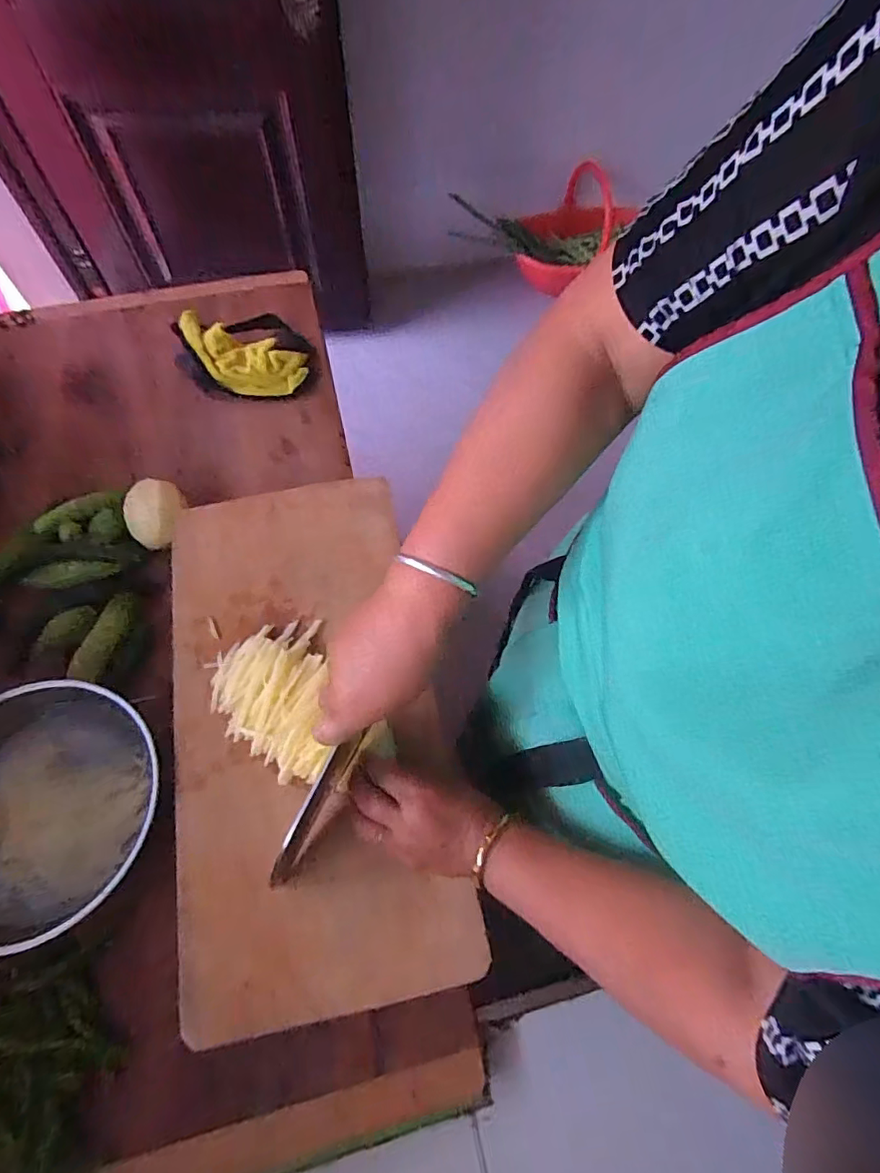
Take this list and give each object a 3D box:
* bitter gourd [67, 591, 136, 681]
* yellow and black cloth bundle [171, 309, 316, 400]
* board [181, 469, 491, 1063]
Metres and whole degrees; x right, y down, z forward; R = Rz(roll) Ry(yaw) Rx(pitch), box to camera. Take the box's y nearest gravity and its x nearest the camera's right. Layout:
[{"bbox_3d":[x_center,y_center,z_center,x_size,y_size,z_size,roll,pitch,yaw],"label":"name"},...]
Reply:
[{"bbox_3d":[-0.341,0.049,0.545,0.024,0.021,0.096,10,64,5],"label":"bitter gourd"},{"bbox_3d":[-0.268,-0.321,0.735,0.179,0.046,0.146,-12,64,-6],"label":"yellow and black cloth bundle"},{"bbox_3d":[-0.125,0.108,0.491,0.230,0.029,0.467,-11,64,-6],"label":"board"}]

